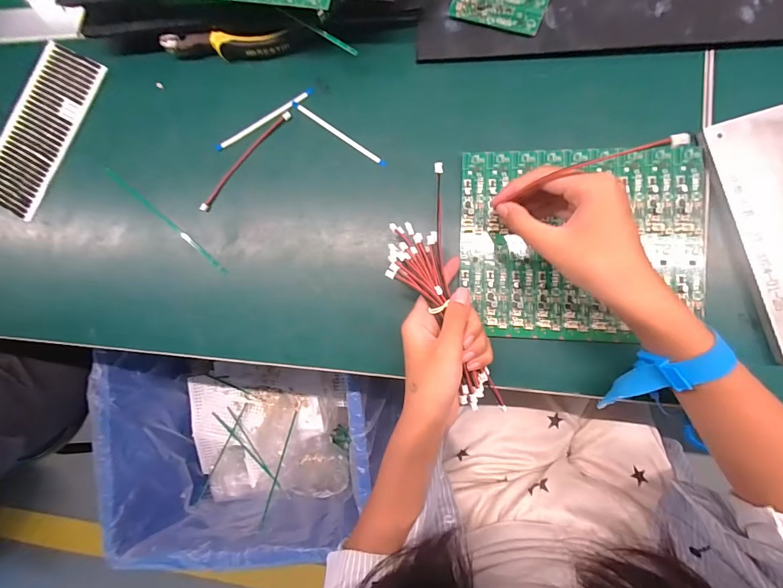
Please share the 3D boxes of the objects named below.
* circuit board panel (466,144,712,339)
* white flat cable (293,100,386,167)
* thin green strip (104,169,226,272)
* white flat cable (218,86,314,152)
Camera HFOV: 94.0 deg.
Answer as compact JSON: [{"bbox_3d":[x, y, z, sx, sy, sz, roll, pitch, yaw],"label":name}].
[{"bbox_3d":[0.161,-0.045,0.318,0.195,0.005,0.168,1,87,9],"label":"circuit board panel"},{"bbox_3d":[-0.053,-0.159,0.362,0.117,0.004,0.005,36,93,10],"label":"white flat cable"},{"bbox_3d":[-0.238,-0.077,0.385,0.180,0.007,0.007,39,93,10],"label":"thin green strip"},{"bbox_3d":[-0.132,-0.180,0.376,0.115,0.004,0.011,-28,83,7],"label":"white flat cable"}]

